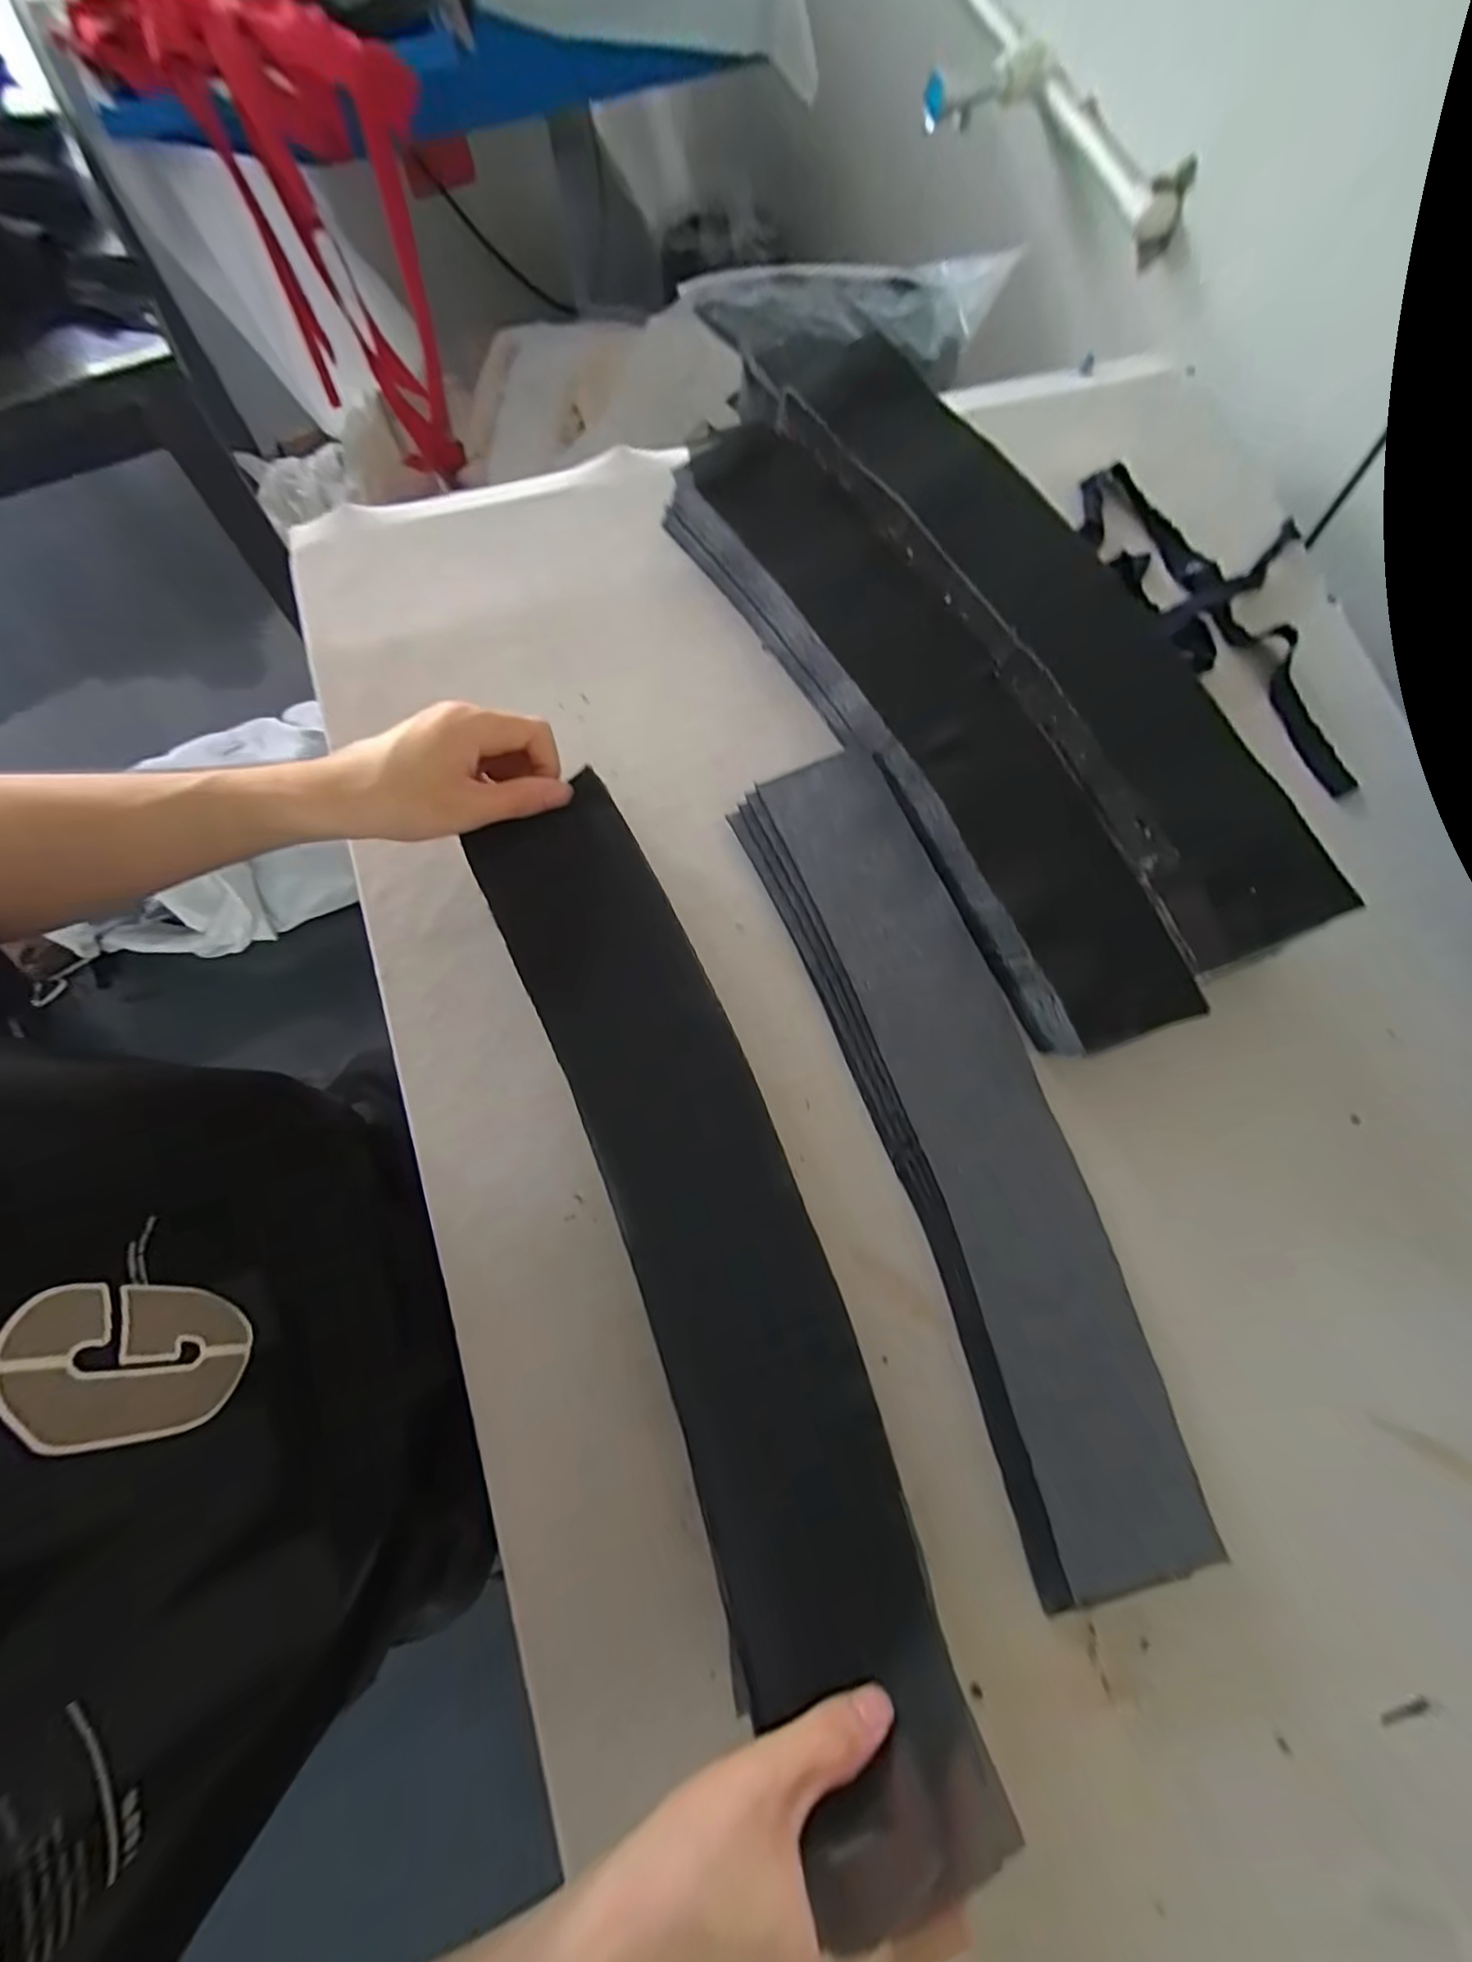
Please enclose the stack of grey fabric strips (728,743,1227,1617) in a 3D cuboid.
[{"bbox_3d":[0.136,0.090,0.386,0.102,0.034,0.500,-20,78,-6],"label":"stack of grey fabric strips"}]

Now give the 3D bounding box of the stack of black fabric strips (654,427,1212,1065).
[{"bbox_3d":[0.132,-0.182,0.430,0.113,0.063,0.485,-30,80,-8],"label":"stack of black fabric strips"}]

